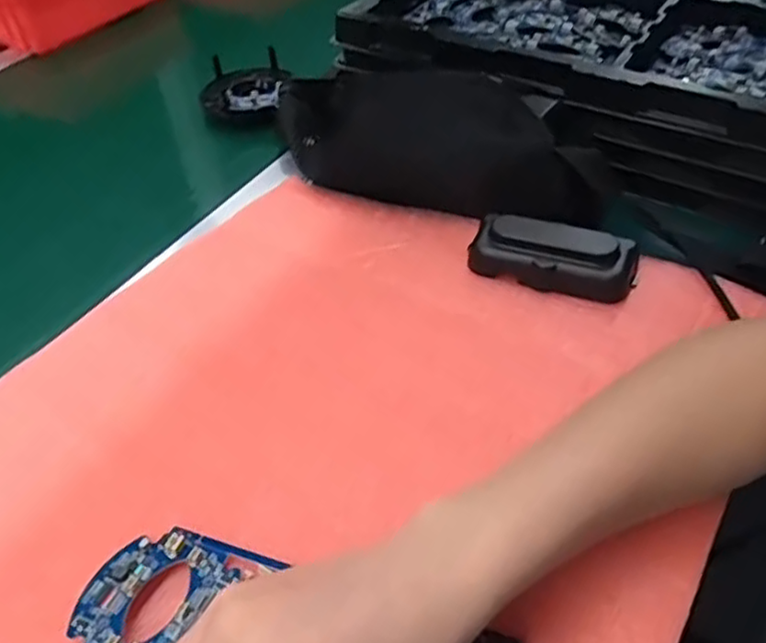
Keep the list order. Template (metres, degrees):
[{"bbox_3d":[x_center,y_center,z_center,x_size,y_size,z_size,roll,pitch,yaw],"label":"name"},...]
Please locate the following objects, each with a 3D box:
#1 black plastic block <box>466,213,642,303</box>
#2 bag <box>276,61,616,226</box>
[{"bbox_3d":[0.112,-0.044,0.449,0.106,0.032,0.040,15,48,18],"label":"black plastic block"},{"bbox_3d":[0.044,-0.140,0.520,0.265,0.072,0.089,17,49,19],"label":"bag"}]

